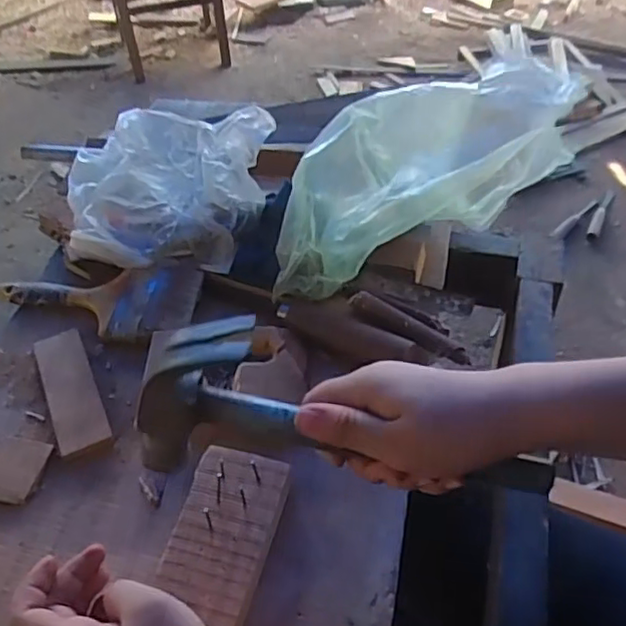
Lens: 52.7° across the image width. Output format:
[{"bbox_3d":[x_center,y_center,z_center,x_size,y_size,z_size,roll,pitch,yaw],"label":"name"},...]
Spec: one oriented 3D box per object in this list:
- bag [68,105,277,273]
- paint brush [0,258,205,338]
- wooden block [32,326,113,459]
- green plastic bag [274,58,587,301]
[{"bbox_3d":[-0.161,-0.134,0.659,0.230,0.092,0.167,4,46,10],"label":"bag"},{"bbox_3d":[-0.223,-0.021,0.642,0.215,0.020,0.094,4,46,10],"label":"paint brush"},{"bbox_3d":[-0.213,0.067,0.557,0.042,0.009,0.137,-22,47,-16],"label":"wooden block"},{"bbox_3d":[0.113,-0.137,0.593,0.324,0.123,0.095,-26,49,-19],"label":"green plastic bag"}]

